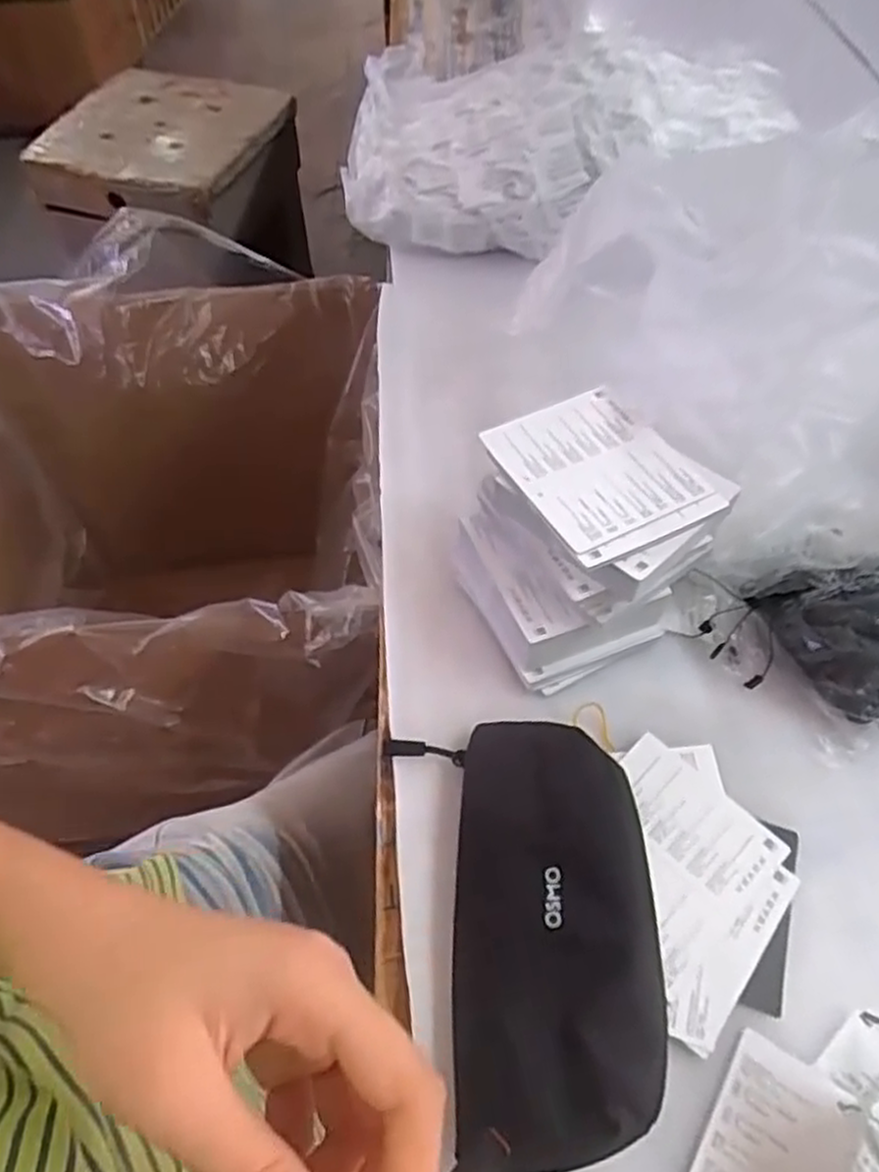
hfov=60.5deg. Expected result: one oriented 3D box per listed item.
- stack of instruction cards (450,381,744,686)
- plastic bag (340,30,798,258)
[{"bbox_3d":[0.079,-0.029,0.439,0.125,0.095,0.122,-24,58,-15],"label":"stack of instruction cards"},{"bbox_3d":[0.102,-0.404,0.698,0.371,0.118,0.231,2,55,2],"label":"plastic bag"}]

